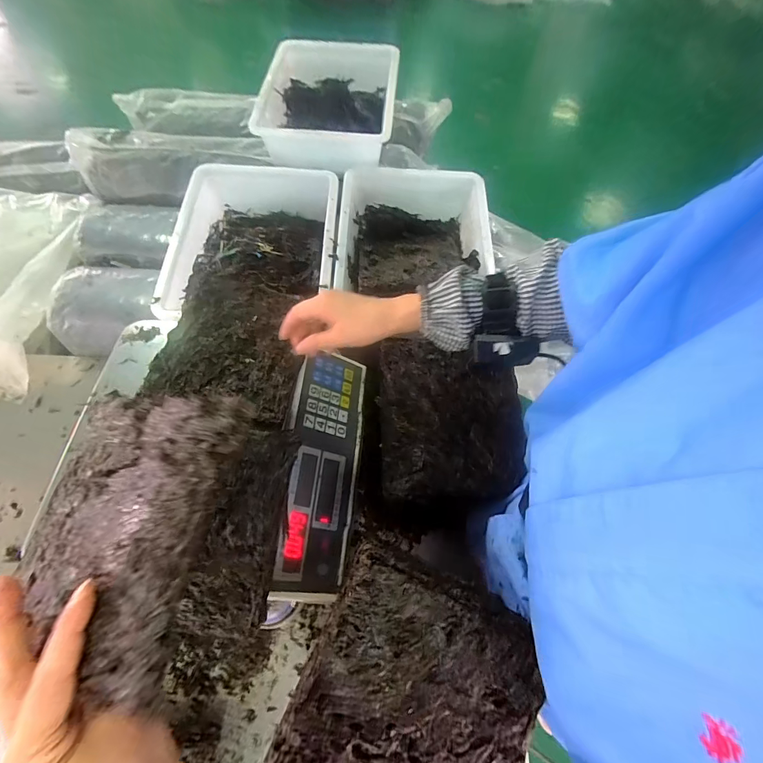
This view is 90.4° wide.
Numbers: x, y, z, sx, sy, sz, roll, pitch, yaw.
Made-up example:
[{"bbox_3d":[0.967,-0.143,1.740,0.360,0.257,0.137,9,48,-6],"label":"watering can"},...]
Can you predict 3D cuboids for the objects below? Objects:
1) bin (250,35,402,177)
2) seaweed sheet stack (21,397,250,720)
[{"bbox_3d":[-0.116,-0.627,0.865,0.285,0.112,0.378,7,63,0],"label":"bin"},{"bbox_3d":[-0.177,0.088,0.252,0.146,0.017,0.172,-1,63,18],"label":"seaweed sheet stack"}]

